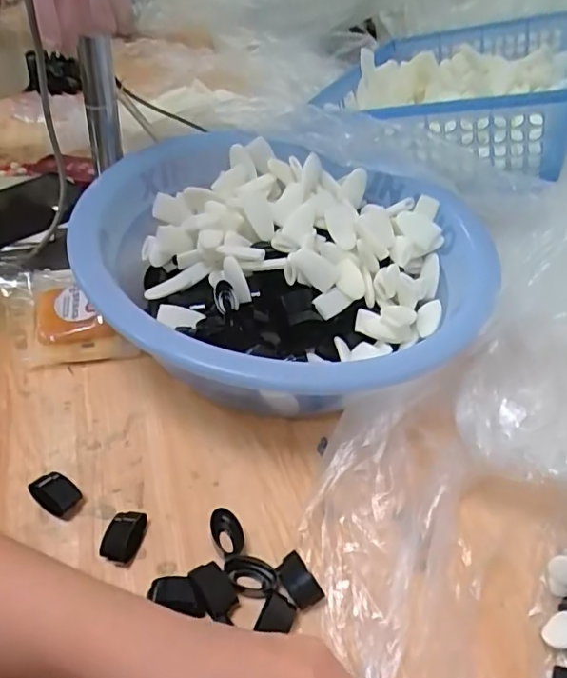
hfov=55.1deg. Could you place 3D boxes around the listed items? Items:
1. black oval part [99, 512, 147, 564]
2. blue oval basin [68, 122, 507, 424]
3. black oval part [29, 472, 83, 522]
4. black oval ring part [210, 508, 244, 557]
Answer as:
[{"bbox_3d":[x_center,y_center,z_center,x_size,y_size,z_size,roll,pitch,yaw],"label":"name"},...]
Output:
[{"bbox_3d":[-0.104,0.130,0.357,0.021,0.021,0.032,13,46,4],"label":"black oval part"},{"bbox_3d":[0.001,-0.057,0.480,0.315,0.107,0.326,7,45,-2],"label":"blue oval basin"},{"bbox_3d":[-0.155,0.107,0.372,0.025,0.023,0.029,-32,57,-32],"label":"black oval part"},{"bbox_3d":[-0.037,0.131,0.364,0.019,0.013,0.033,-12,49,-18],"label":"black oval ring part"}]

